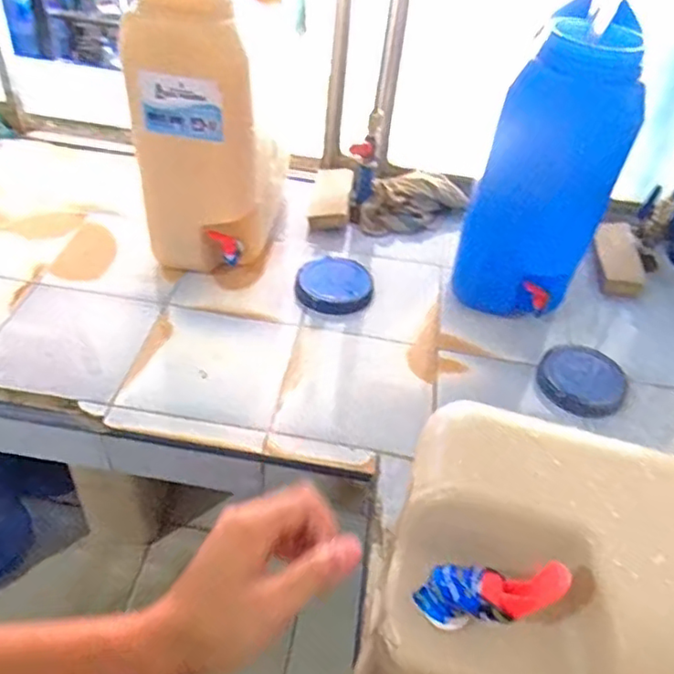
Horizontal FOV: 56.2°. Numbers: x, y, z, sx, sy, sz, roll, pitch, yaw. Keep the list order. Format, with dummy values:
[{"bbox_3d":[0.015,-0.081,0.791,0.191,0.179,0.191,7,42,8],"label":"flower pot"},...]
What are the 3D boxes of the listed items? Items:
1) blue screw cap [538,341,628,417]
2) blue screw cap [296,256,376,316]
[{"bbox_3d":[0.340,0.058,0.875,0.101,0.030,0.114,-26,52,-30],"label":"blue screw cap"},{"bbox_3d":[-0.006,-0.081,0.978,0.109,0.036,0.117,4,44,-4],"label":"blue screw cap"}]

